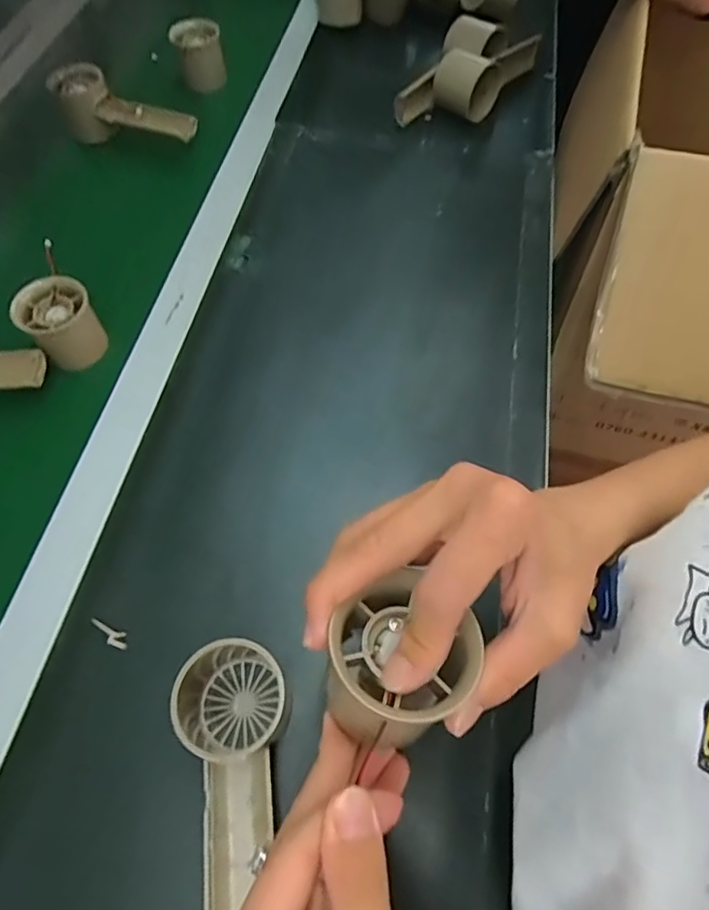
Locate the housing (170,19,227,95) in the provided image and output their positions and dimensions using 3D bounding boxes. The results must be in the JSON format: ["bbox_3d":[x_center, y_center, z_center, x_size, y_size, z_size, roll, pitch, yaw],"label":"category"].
[{"bbox_3d":[-0.180,-0.466,0.644,0.050,0.061,0.050,0,62,1],"label":"housing"}]

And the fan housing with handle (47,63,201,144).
[{"bbox_3d":[-0.244,-0.359,0.579,0.148,0.051,0.060,27,66,14],"label":"fan housing with handle"}]

